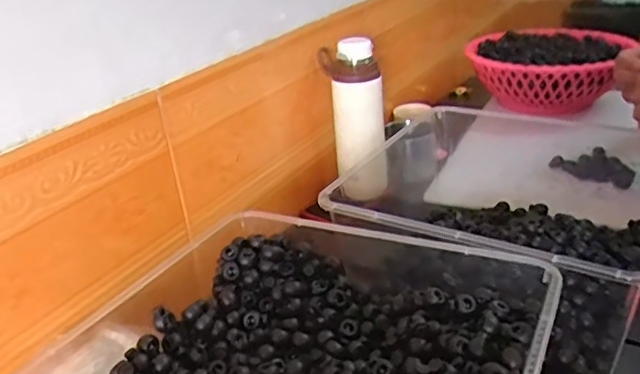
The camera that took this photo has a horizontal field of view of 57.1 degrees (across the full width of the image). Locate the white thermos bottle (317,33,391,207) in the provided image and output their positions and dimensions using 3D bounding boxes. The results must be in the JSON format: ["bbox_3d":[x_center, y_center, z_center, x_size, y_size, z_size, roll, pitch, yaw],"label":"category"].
[{"bbox_3d":[0.049,-0.088,0.807,0.087,0.218,0.060,-2,27,5],"label":"white thermos bottle"}]

